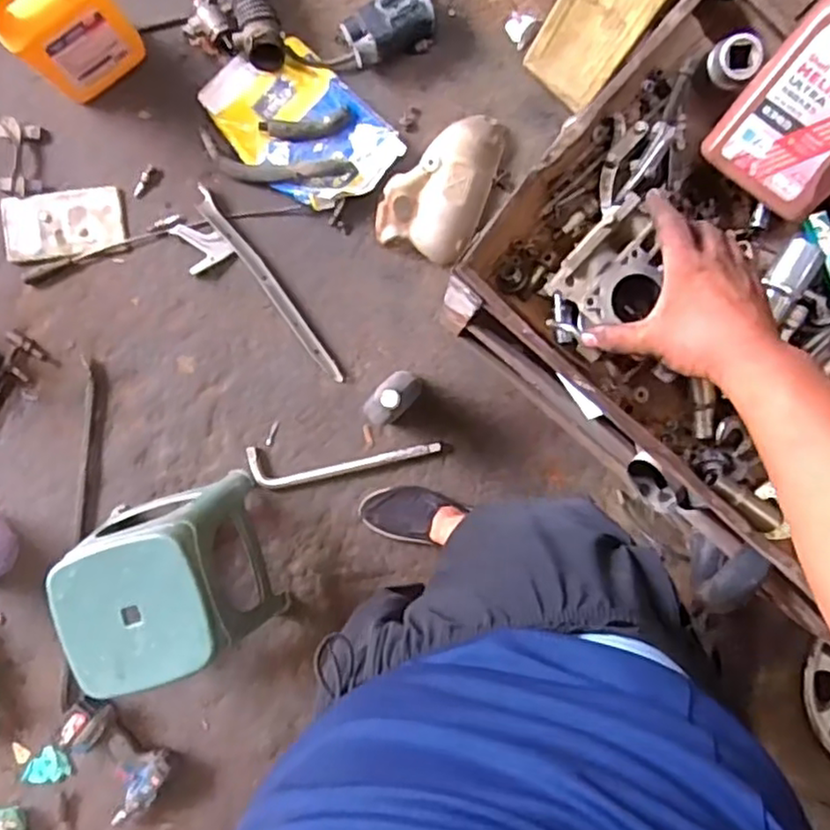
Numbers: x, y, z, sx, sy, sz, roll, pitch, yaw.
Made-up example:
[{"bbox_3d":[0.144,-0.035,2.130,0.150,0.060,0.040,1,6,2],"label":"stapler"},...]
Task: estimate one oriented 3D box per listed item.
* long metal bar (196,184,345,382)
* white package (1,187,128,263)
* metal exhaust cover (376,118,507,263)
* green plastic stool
[{"bbox_3d":[-0.295,-0.261,1.387,0.037,0.016,0.468,-37,93,2],"label":"long metal bar"},{"bbox_3d":[-0.714,-0.388,1.382,0.244,0.020,0.127,-10,94,0],"label":"white package"},{"bbox_3d":[0.052,-0.450,1.332,0.186,0.070,0.282,21,93,-1],"label":"metal exhaust cover"},{"bbox_3d":[-0.443,0.308,1.260,0.282,0.342,0.296,-15,93,1],"label":"green plastic stool"}]

